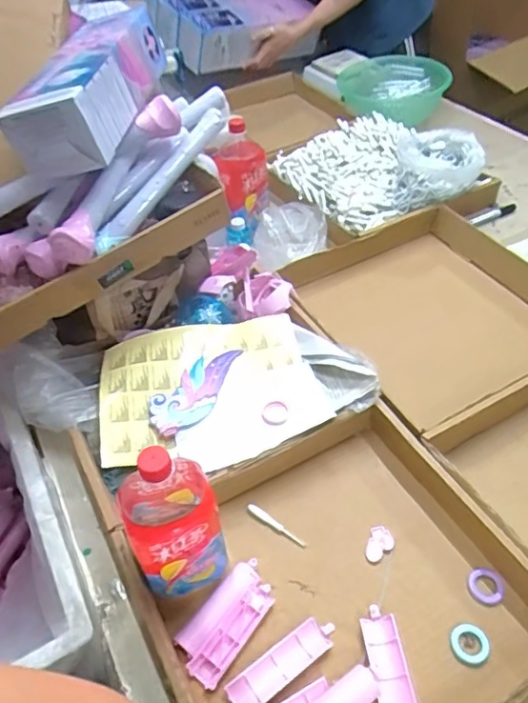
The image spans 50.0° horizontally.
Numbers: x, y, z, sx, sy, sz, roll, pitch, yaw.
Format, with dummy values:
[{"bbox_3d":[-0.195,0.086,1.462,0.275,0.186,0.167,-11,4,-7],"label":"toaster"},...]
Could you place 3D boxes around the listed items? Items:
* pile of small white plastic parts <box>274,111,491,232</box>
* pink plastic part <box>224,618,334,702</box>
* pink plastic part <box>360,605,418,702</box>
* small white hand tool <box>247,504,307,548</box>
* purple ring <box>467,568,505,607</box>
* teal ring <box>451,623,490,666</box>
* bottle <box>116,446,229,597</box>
[{"bbox_3d":[0.220,-0.392,1.144,0.330,0.089,0.379,-25,49,-18],"label":"pile of small white plastic parts"},{"bbox_3d":[0.020,0.317,0.576,0.123,0.007,0.036,-28,54,-24],"label":"pink plastic part"},{"bbox_3d":[0.126,0.323,0.570,0.036,0.013,0.123,-9,46,-3],"label":"pink plastic part"},{"bbox_3d":[0.015,0.213,0.691,0.084,0.006,0.011,26,54,27],"label":"small white hand tool"},{"bbox_3d":[0.245,0.260,0.625,0.038,0.007,0.039,-3,46,3],"label":"purple ring"},{"bbox_3d":[0.214,0.304,0.589,0.037,0.006,0.040,-3,46,3],"label":"teal ring"},{"bbox_3d":[-0.095,0.170,0.589,0.088,0.220,0.087,-20,47,-13],"label":"bottle"}]

